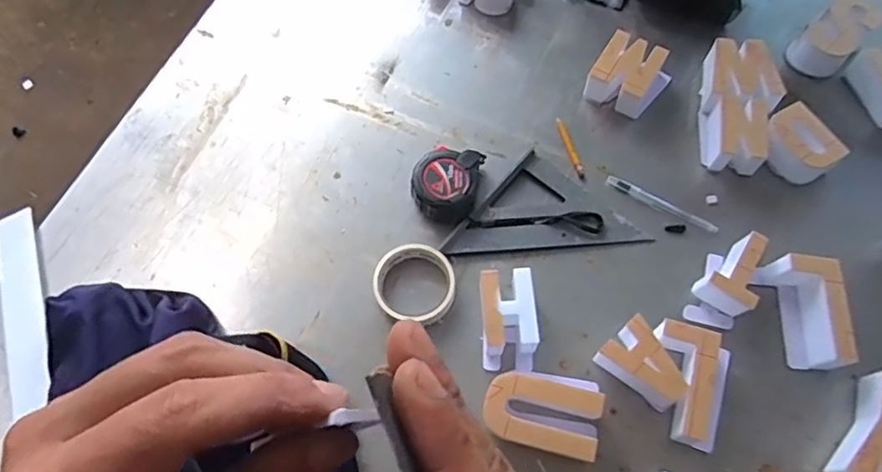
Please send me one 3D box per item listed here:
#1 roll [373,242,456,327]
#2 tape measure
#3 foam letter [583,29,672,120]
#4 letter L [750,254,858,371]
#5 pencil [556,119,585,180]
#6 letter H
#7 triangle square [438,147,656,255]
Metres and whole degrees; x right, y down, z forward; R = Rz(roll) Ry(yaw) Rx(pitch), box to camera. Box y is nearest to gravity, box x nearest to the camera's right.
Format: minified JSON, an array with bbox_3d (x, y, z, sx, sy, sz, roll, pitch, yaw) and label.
[{"bbox_3d":[-0.030,0.053,0.670,0.094,0.023,0.088,0,64,1],"label":"roll"},{"bbox_3d":[0.005,-0.059,0.716,0.080,0.041,0.091,7,66,5],"label":"tape measure"},{"bbox_3d":[0.240,-0.204,0.768,0.085,0.050,0.095,33,70,16],"label":"foam letter"},{"bbox_3d":[0.387,0.080,0.637,0.073,0.049,0.120,1,65,3],"label":"letter L"},{"bbox_3d":[0.163,-0.110,0.749,0.011,0.007,0.087,-13,65,-5],"label":"pencil"},{"bbox_3d":[0.072,0.090,0.645,0.058,0.047,0.101,-1,65,2],"label":"letter H"},{"bbox_3d":[0.119,0.002,0.698,0.168,0.012,0.169,39,71,17],"label":"triangle square"}]

